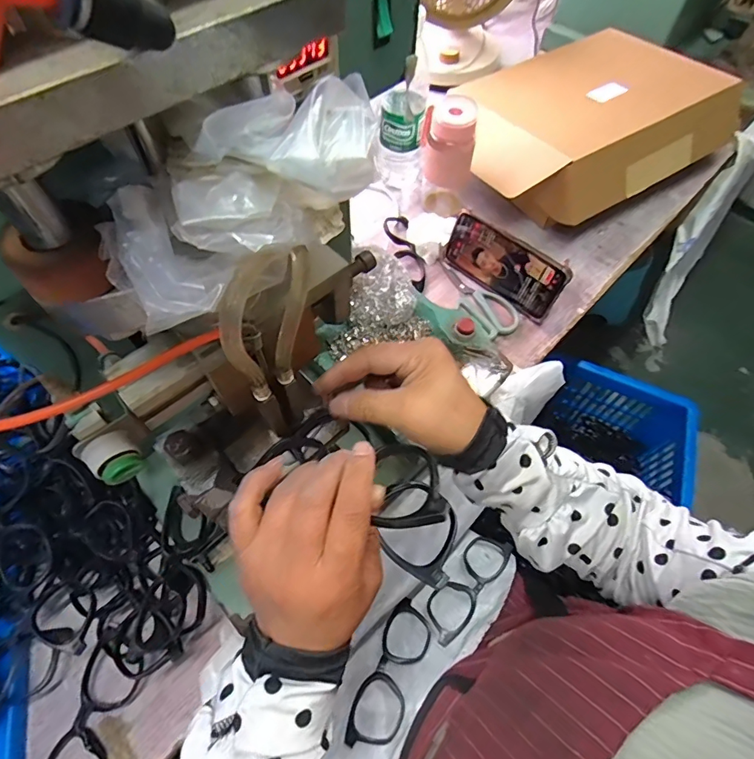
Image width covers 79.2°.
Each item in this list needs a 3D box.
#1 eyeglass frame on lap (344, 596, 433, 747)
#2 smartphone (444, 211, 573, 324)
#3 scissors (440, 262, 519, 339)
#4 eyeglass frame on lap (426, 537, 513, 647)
[{"bbox_3d":[0.017,0.293,0.461,0.049,0.019,0.141,25,50,13],"label":"eyeglass frame on lap"},{"bbox_3d":[0.165,-0.153,0.598,0.168,0.081,0.014,41,51,19],"label":"smartphone"},{"bbox_3d":[0.136,-0.115,0.618,0.057,0.013,0.142,-26,64,-14],"label":"scissors"},{"bbox_3d":[0.106,0.236,0.530,0.047,0.015,0.143,37,54,19],"label":"eyeglass frame on lap"}]

